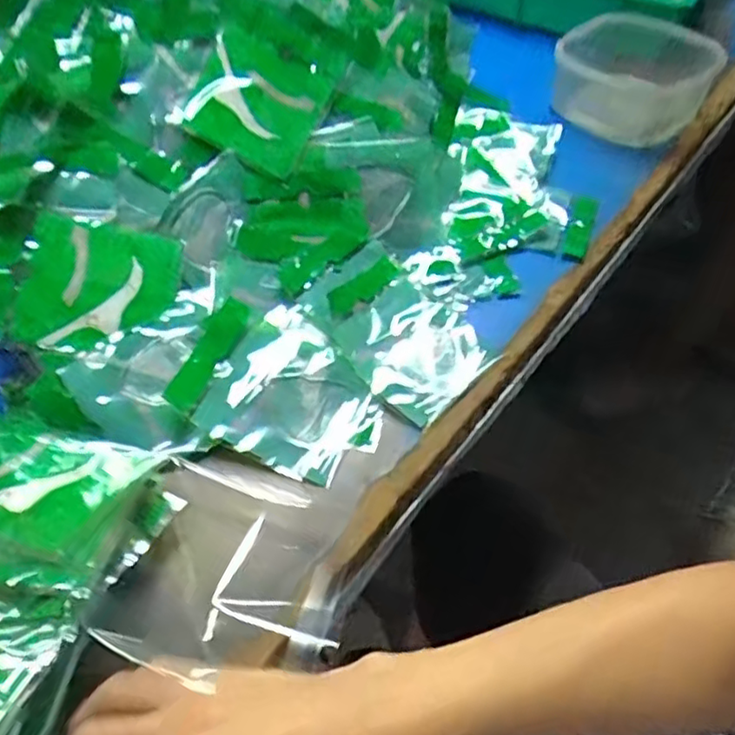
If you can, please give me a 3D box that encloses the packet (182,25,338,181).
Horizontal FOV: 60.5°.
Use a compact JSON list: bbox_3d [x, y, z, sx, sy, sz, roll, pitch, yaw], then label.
[{"bbox_3d":[-0.093,-0.230,0.544,0.102,0.019,0.110,22,76,-11],"label":"packet"}]

